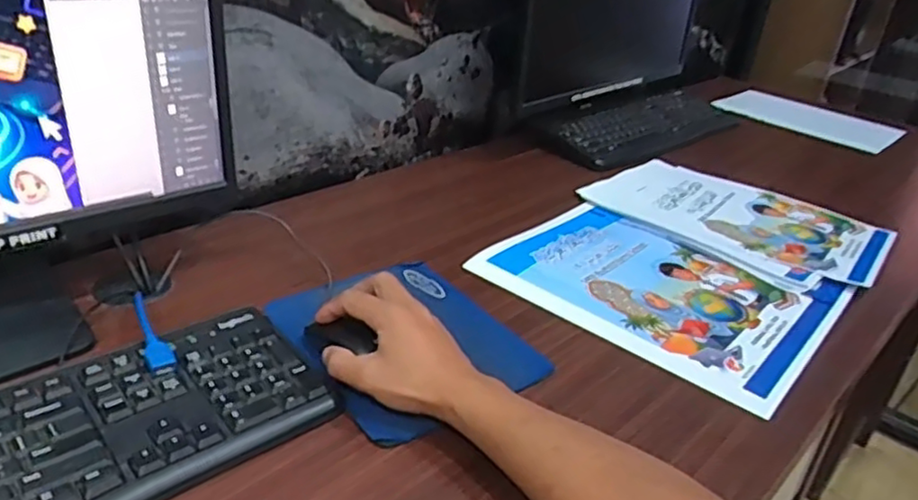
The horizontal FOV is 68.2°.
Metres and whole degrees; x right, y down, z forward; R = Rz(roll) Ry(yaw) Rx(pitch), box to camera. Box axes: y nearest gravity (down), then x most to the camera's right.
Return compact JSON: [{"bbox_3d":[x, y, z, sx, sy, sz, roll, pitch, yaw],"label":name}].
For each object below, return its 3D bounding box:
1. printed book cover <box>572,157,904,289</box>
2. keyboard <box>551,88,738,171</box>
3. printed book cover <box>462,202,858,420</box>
[{"bbox_3d":[0.369,-0.048,0.885,0.322,0.015,0.269,27,35,31],"label":"printed book cover"},{"bbox_3d":[0.311,-0.205,1.122,0.135,0.040,0.412,30,36,34],"label":"keyboard"},{"bbox_3d":[0.213,0.031,0.721,0.319,0.013,0.268,27,35,31],"label":"printed book cover"}]

